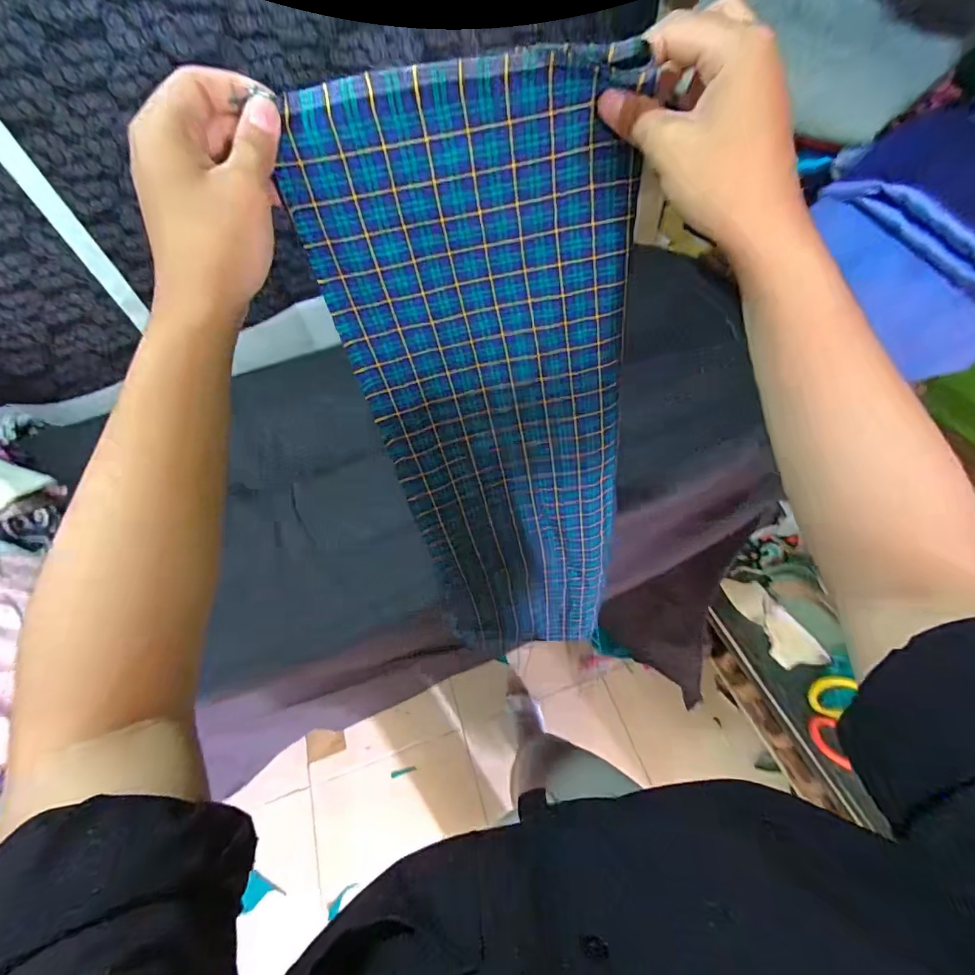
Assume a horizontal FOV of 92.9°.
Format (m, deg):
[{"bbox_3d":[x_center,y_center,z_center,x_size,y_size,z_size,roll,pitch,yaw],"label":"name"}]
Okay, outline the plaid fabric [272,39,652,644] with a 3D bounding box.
[{"bbox_3d":[0.026,-0.006,0.420,0.182,0.564,0.064,-26,44,-13],"label":"plaid fabric"}]

